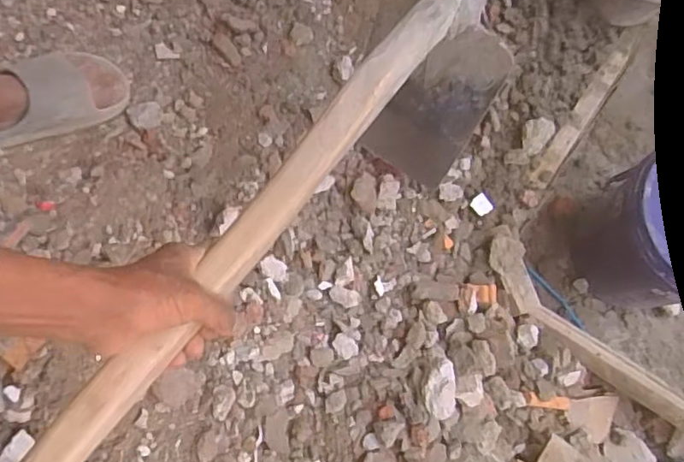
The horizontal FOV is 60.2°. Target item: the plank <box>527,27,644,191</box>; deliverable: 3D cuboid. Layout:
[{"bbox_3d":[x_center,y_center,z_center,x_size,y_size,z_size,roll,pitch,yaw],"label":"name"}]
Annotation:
[{"bbox_3d":[0.484,-0.243,1.157,0.053,0.017,0.417,40,77,-19],"label":"plank"}]

